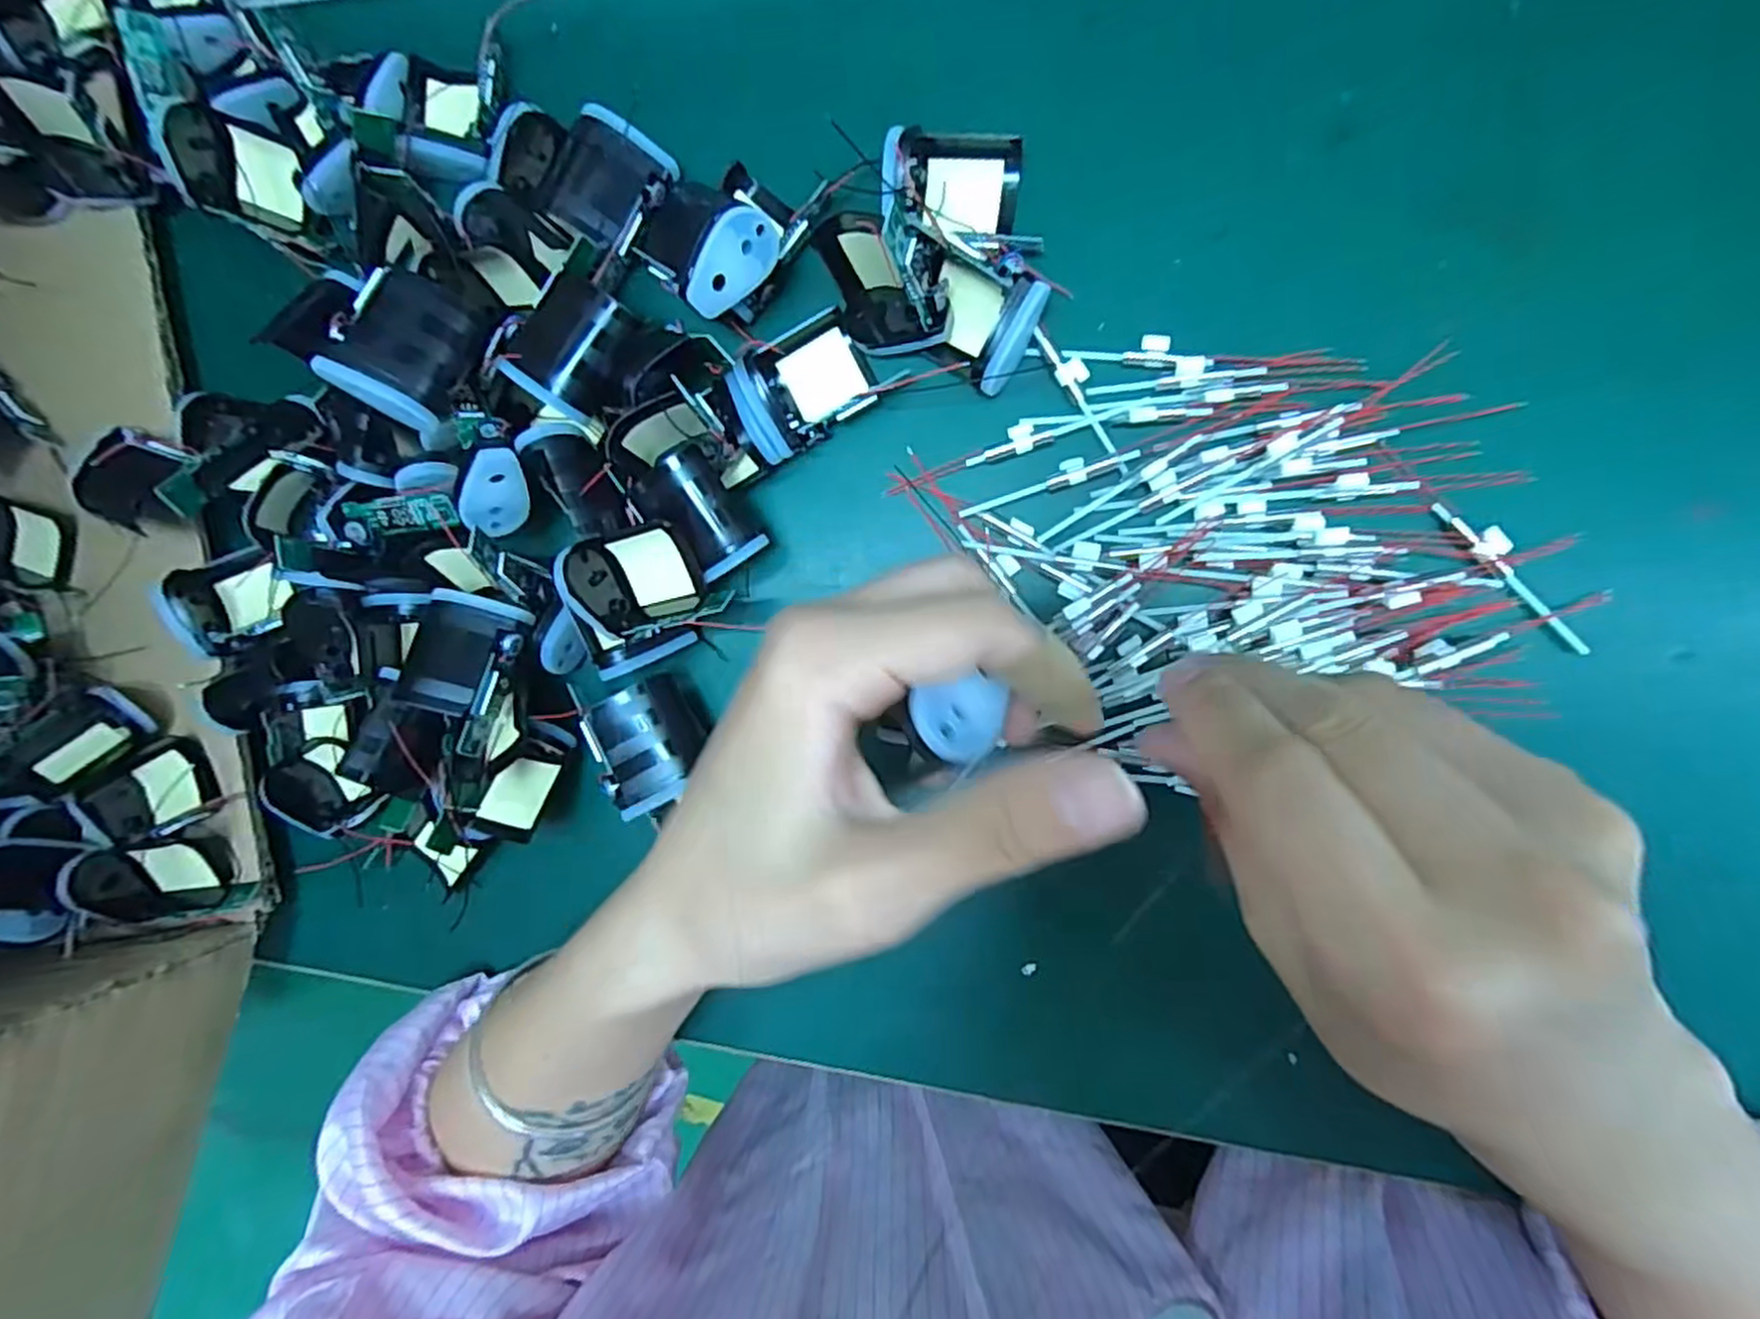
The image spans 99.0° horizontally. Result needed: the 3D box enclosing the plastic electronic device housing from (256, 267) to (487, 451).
[{"bbox_3d":[-0.153,-0.101,0.245,0.030,0.039,0.049,14,87,16],"label":"plastic electronic device housing"}]

